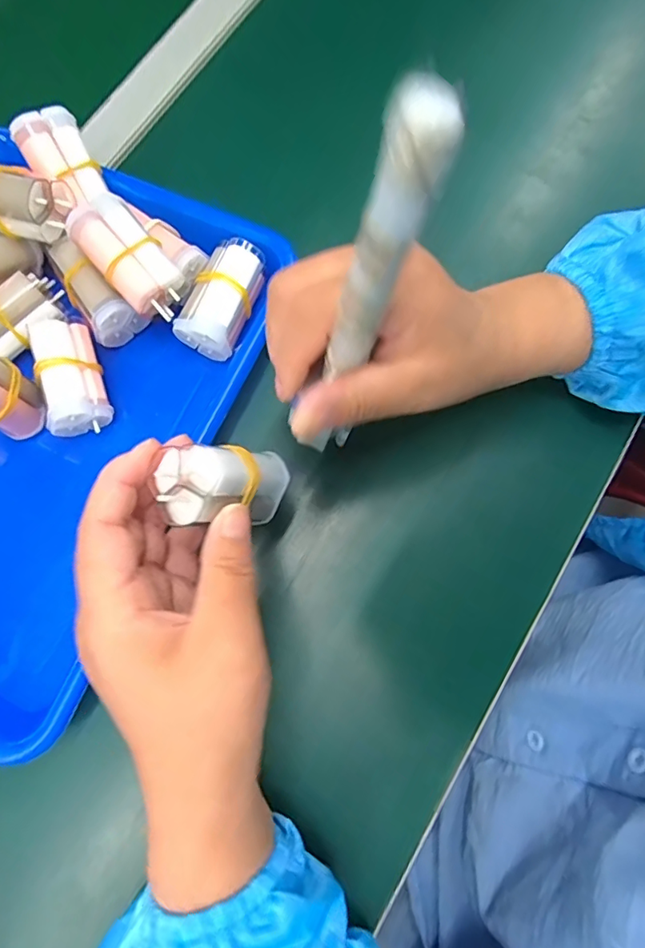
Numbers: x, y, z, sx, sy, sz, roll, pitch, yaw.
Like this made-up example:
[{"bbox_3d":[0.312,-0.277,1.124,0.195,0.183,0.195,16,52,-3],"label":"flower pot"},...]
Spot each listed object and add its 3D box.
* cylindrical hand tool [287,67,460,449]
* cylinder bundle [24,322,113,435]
[{"bbox_3d":[0.014,-0.053,0.191,0.021,0.161,0.014,39,62,10],"label":"cylindrical hand tool"},{"bbox_3d":[-0.151,-0.059,0.304,0.033,0.029,0.066,-18,76,-3],"label":"cylinder bundle"}]

